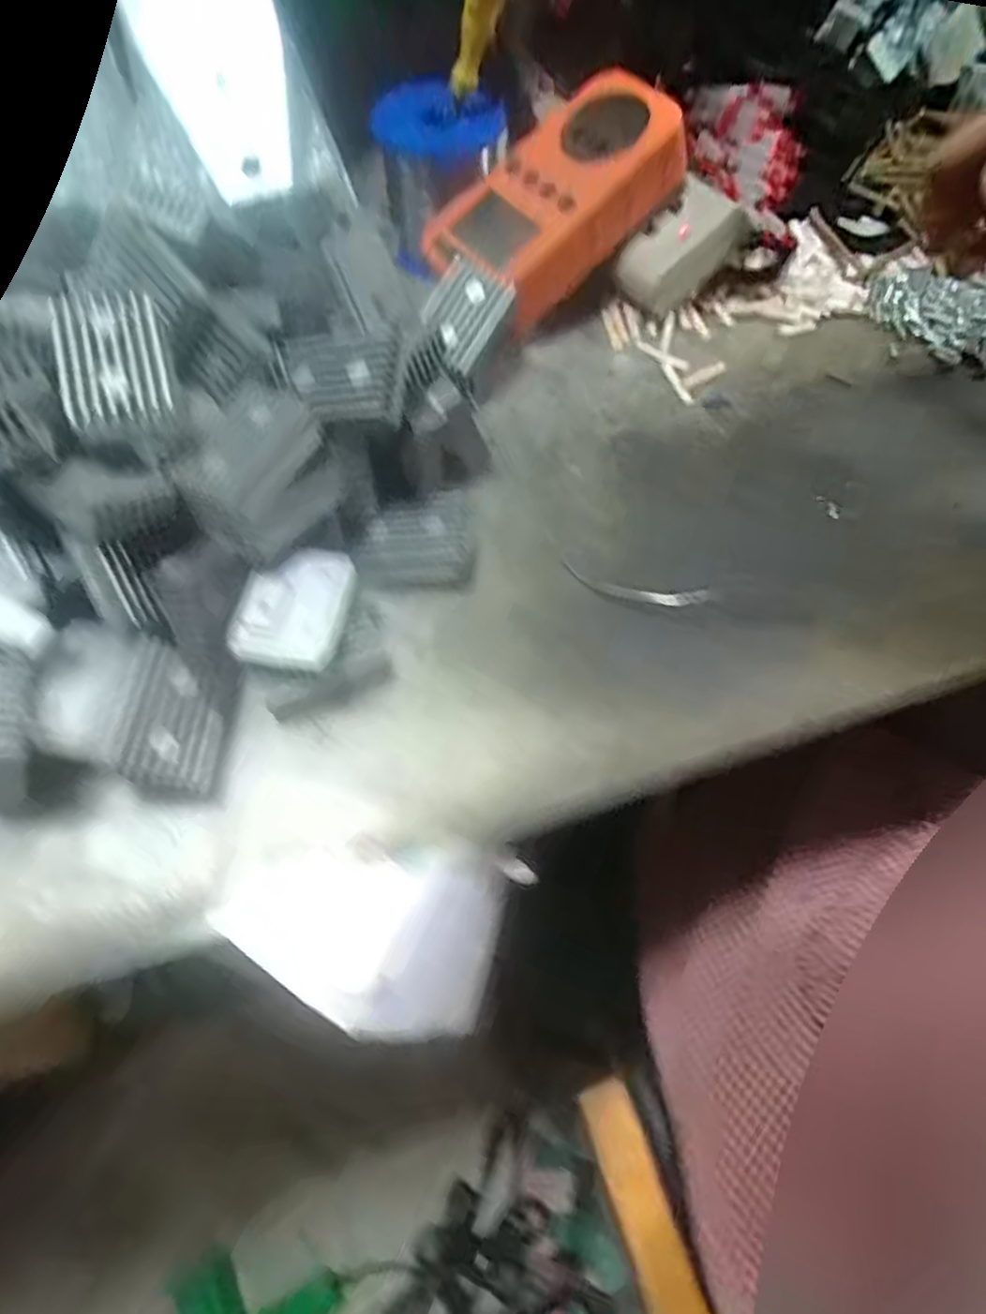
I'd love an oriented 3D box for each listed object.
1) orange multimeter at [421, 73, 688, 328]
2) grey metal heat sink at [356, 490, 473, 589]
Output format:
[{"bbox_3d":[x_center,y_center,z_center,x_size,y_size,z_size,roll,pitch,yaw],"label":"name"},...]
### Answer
[{"bbox_3d":[0.032,-0.218,0.348,0.120,0.036,0.064,-42,69,3],"label":"orange multimeter"},{"bbox_3d":[-0.031,-0.045,0.283,0.043,0.018,0.034,-4,60,-3],"label":"grey metal heat sink"}]

